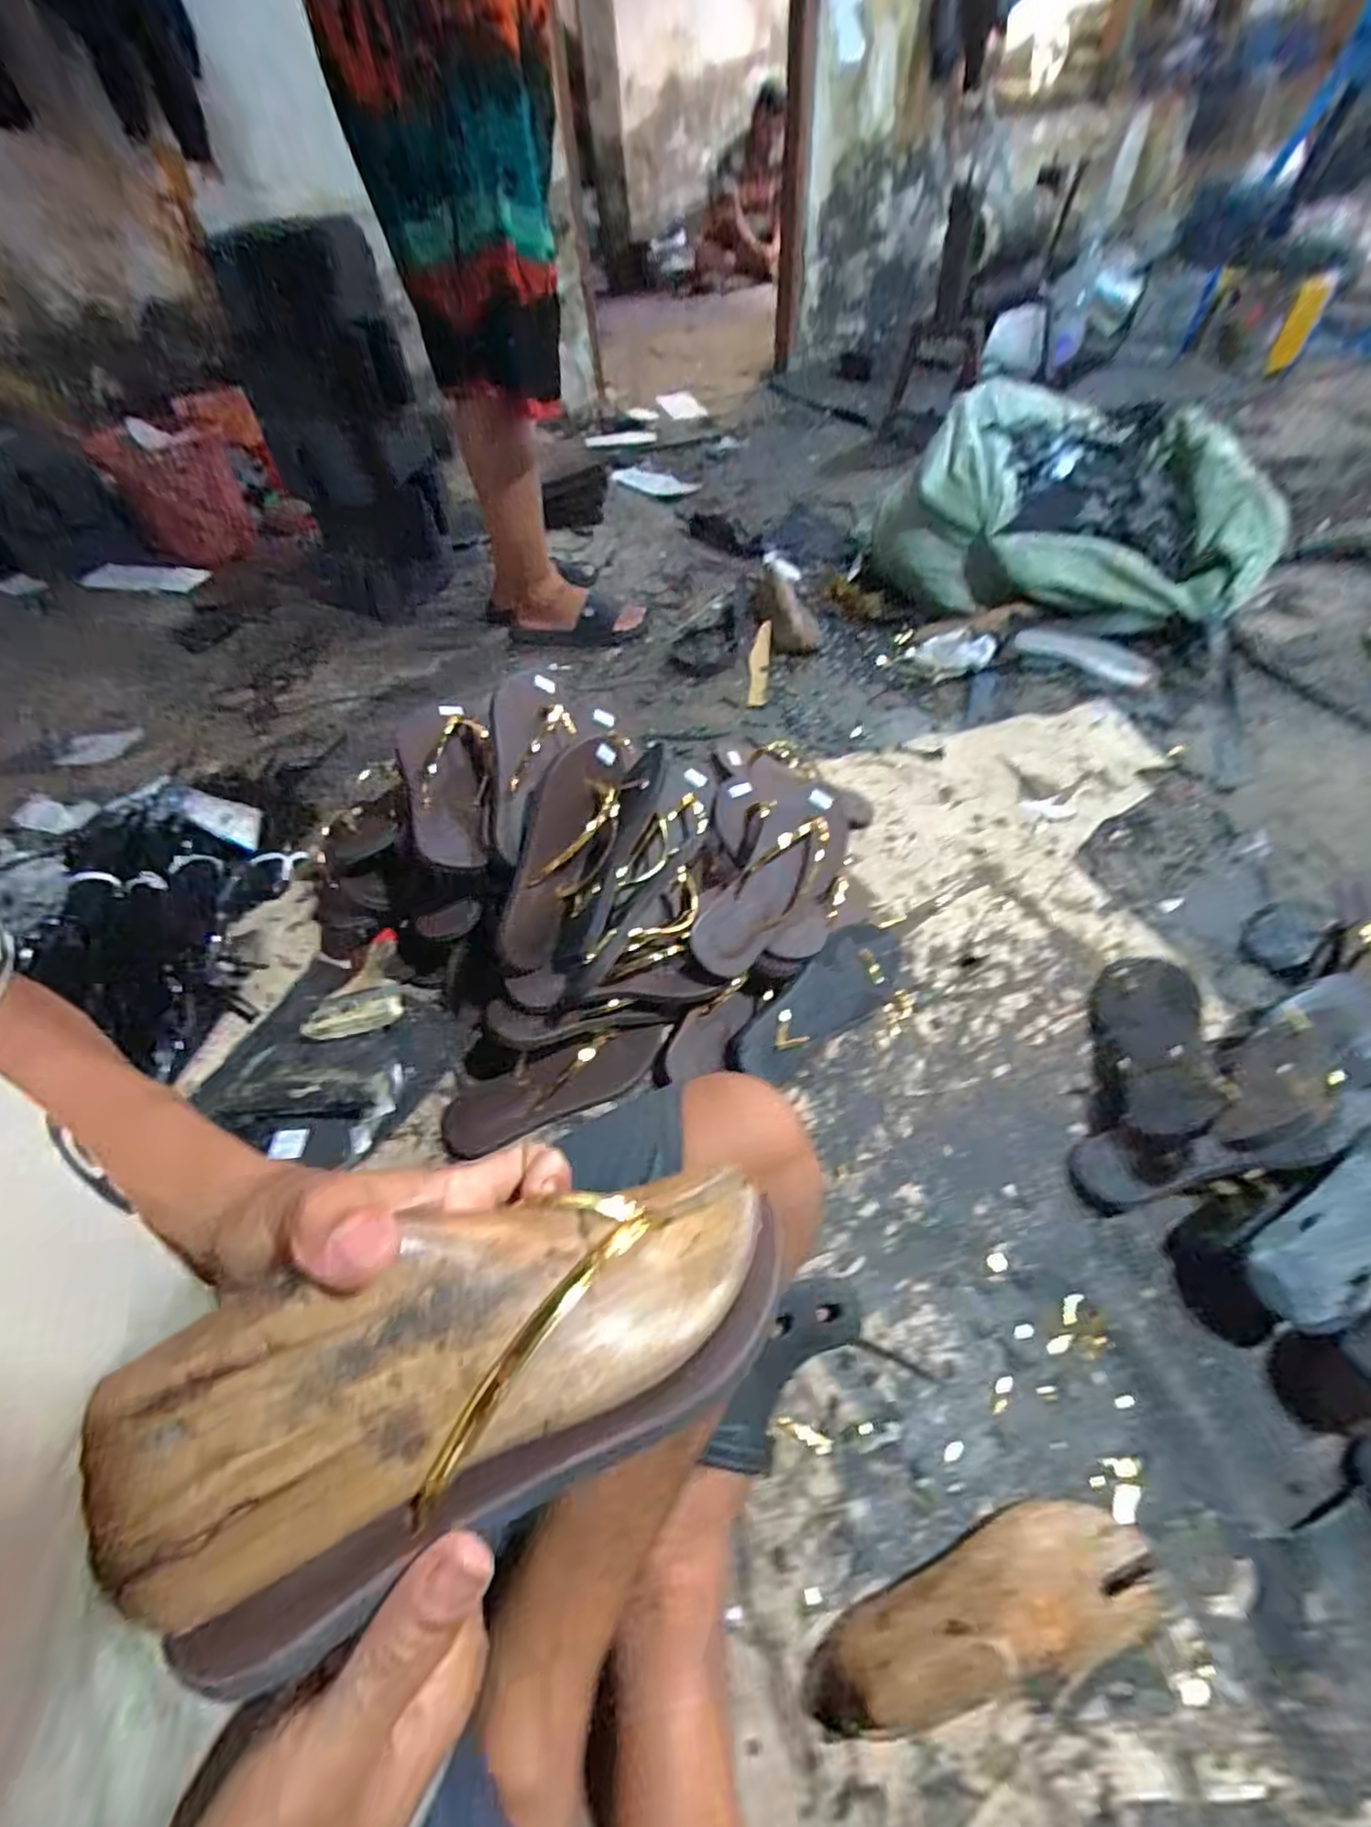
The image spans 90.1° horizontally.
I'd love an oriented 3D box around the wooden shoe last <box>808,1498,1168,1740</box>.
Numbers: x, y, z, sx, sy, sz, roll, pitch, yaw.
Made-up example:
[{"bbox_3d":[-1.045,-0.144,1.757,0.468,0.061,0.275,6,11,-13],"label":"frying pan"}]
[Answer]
[{"bbox_3d":[0.195,0.449,0.427,0.233,0.085,0.079,-21,52,-12],"label":"wooden shoe last"}]

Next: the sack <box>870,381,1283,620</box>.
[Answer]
[{"bbox_3d":[0.672,-0.718,1.250,0.677,0.250,0.352,15,54,16],"label":"sack"}]

